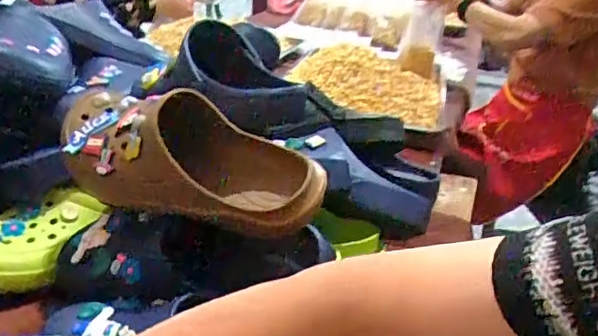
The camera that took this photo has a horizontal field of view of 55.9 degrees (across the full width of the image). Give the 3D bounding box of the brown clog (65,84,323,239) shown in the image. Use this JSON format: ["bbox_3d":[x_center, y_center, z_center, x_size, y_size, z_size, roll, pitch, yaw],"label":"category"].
[{"bbox_3d":[-0.111,-0.015,0.561,0.289,0.101,0.104,13,25,20],"label":"brown clog"}]

